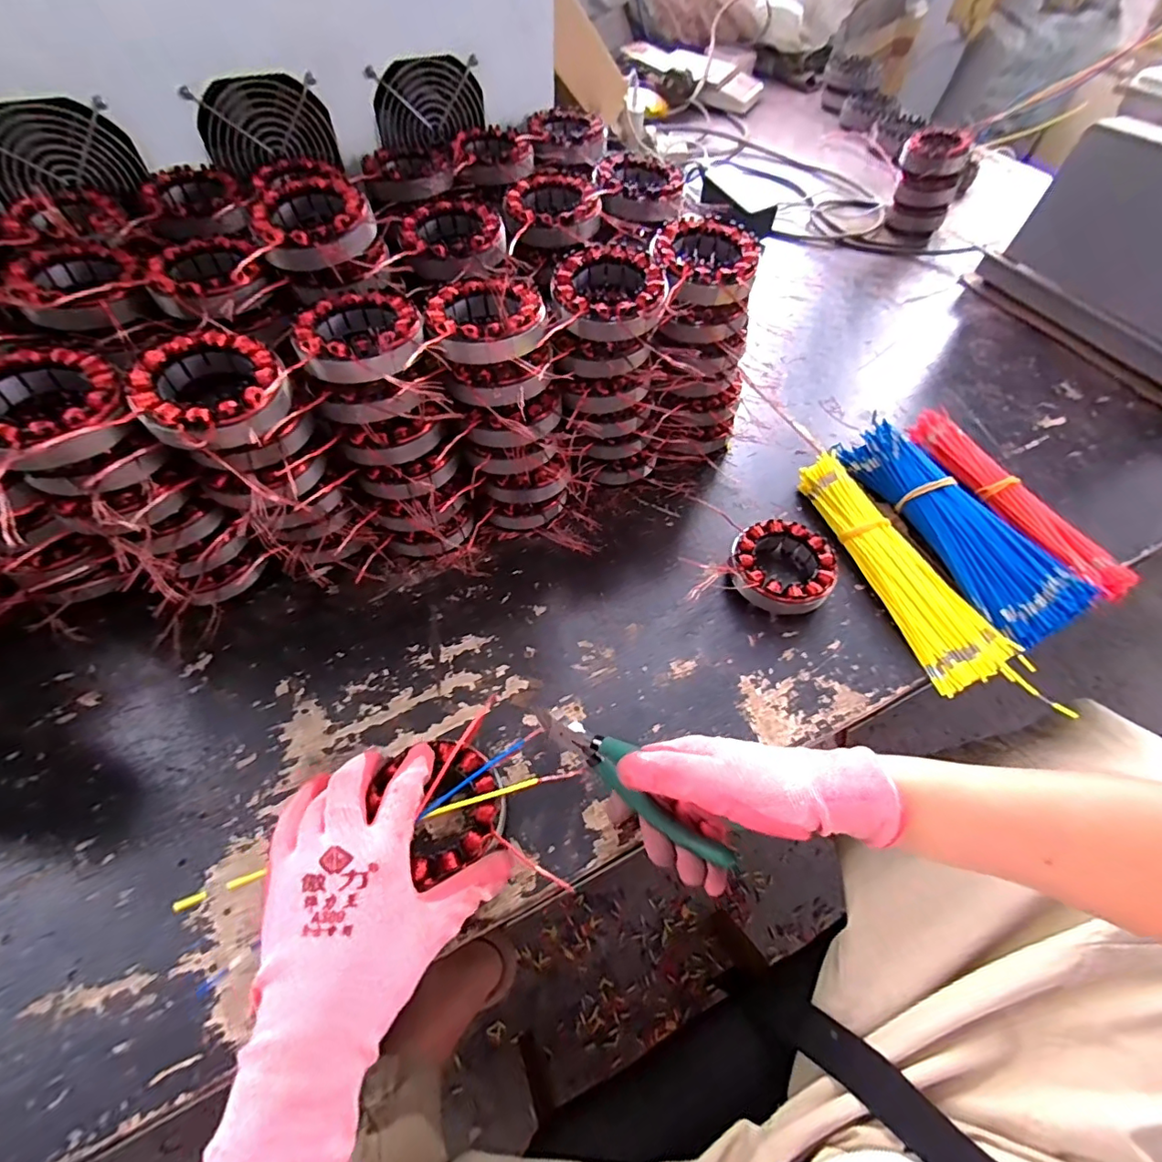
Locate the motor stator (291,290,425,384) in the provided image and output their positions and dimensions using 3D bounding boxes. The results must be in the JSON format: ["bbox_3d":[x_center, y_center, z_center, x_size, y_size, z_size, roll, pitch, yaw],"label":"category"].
[{"bbox_3d":[-0.154,-0.168,0.379,0.084,0.042,0.094,-2,57,-5],"label":"motor stator"}]

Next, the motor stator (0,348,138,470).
[{"bbox_3d":[-0.320,-0.100,0.317,0.086,0.032,0.102,-36,66,-23],"label":"motor stator"}]

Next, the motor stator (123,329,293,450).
[{"bbox_3d":[-0.234,-0.123,0.337,0.084,0.022,0.088,-31,64,-21],"label":"motor stator"}]

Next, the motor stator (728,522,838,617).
[{"bbox_3d":[0.176,-0.014,0.471,0.085,0.033,0.083,2,57,-2],"label":"motor stator"}]

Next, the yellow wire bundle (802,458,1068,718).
[{"bbox_3d":[0.290,-0.005,0.474,0.068,0.031,0.267,-14,59,-12],"label":"yellow wire bundle"}]

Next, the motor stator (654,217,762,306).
[{"bbox_3d":[0.101,-0.261,0.432,0.079,0.030,0.084,13,57,5],"label":"motor stator"}]

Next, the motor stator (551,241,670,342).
[{"bbox_3d":[0.024,-0.225,0.411,0.087,0.026,0.087,2,57,-2],"label":"motor stator"}]

